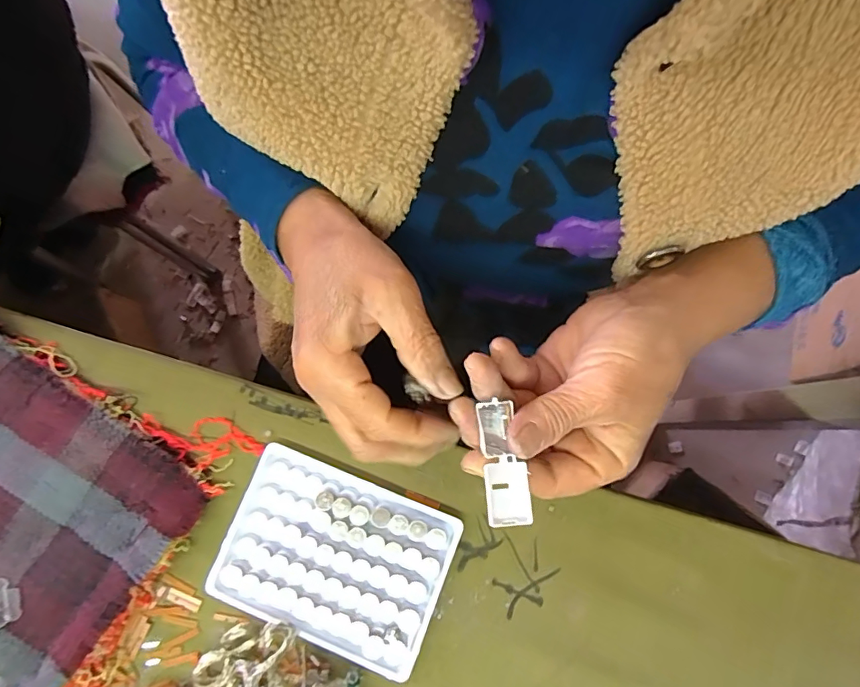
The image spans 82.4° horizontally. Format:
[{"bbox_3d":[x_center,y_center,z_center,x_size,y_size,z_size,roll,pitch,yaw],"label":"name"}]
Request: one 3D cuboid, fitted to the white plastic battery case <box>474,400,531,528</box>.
[{"bbox_3d":[0.032,0.054,0.222,0.018,0.011,0.054,-8,72,-1],"label":"white plastic battery case"}]

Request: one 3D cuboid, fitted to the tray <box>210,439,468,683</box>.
[{"bbox_3d":[-0.057,0.126,0.290,0.129,0.010,0.093,21,79,5],"label":"tray"}]

